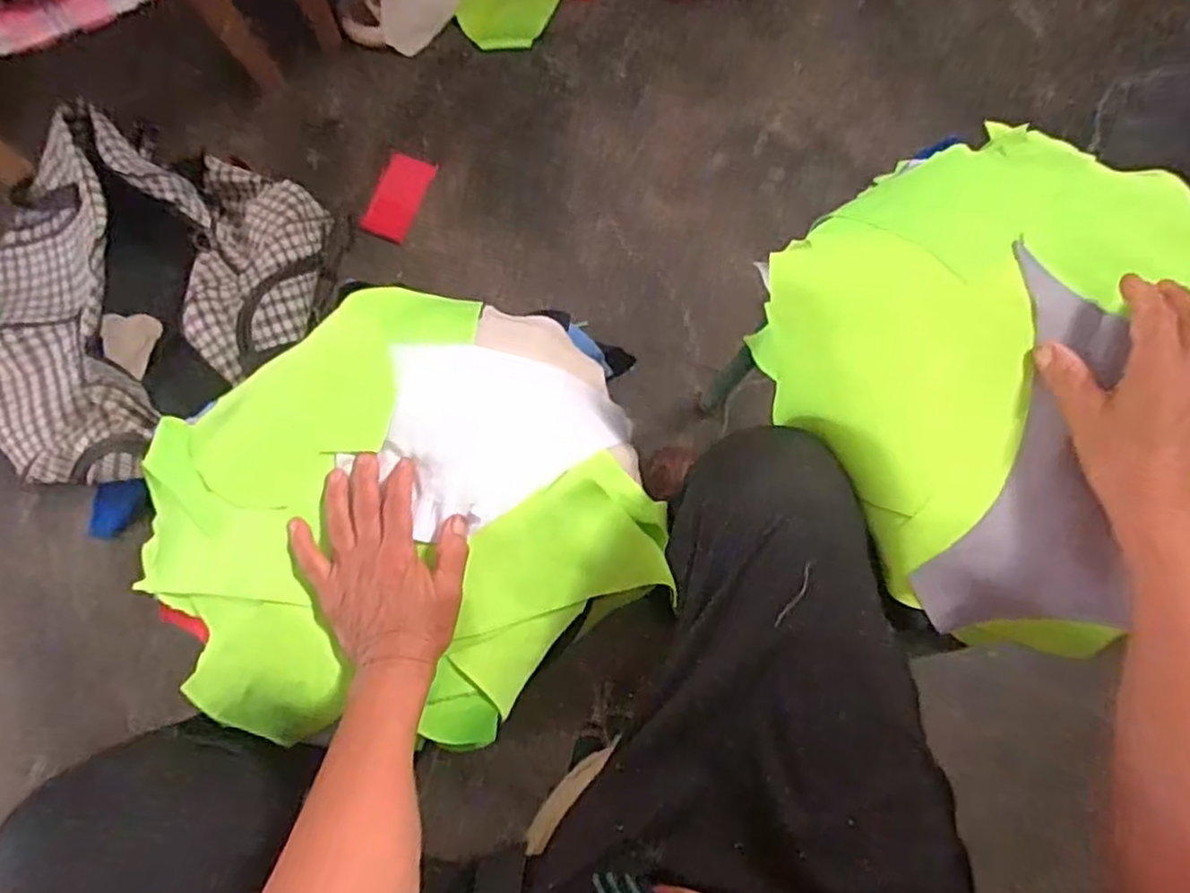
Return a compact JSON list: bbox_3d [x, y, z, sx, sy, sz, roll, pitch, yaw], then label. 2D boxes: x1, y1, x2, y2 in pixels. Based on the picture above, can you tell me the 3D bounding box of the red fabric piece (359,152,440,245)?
[{"bbox_3d":[-0.279,-0.352,1.009,0.064,0.011,0.126,20,78,4],"label":"red fabric piece"}]

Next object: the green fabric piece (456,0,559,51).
[{"bbox_3d":[-0.128,-0.642,1.058,0.146,0.024,0.101,-4,77,-2],"label":"green fabric piece"}]

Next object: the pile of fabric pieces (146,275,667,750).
[{"bbox_3d":[-0.159,0.052,0.566,0.394,0.093,0.336,-17,78,-4],"label":"pile of fabric pieces"}]

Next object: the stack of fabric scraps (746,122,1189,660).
[{"bbox_3d":[0.289,-0.055,0.457,0.321,0.044,0.319,-28,79,-7],"label":"stack of fabric scraps"}]

